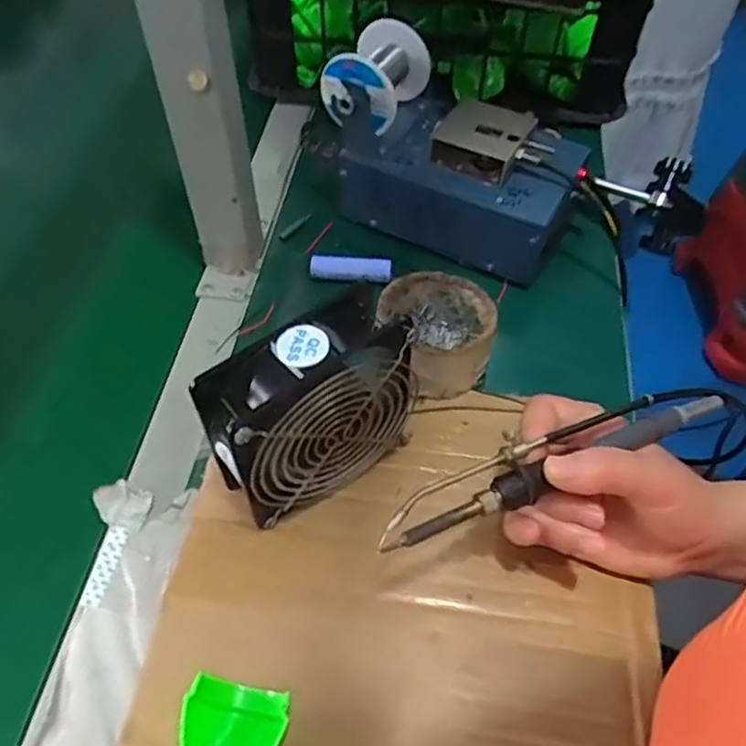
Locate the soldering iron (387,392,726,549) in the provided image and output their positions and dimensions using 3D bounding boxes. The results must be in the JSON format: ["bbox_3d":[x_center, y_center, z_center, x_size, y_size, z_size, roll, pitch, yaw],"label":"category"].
[{"bbox_3d":[0.100,0.044,0.359,0.209,0.019,0.024,-20,55,-14],"label":"soldering iron"}]

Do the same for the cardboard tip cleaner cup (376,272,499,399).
[{"bbox_3d":[0.046,-0.031,0.483,0.077,0.045,0.088,-23,56,-18],"label":"cardboard tip cleaner cup"}]

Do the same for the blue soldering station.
[{"bbox_3d":[0.079,-0.163,0.570,0.190,0.095,0.114,28,57,19],"label":"blue soldering station"}]

